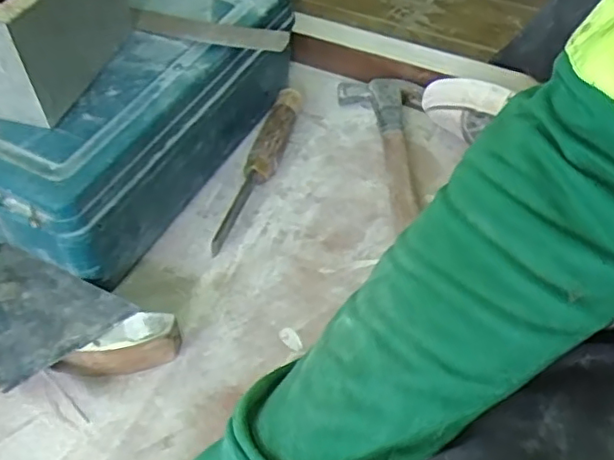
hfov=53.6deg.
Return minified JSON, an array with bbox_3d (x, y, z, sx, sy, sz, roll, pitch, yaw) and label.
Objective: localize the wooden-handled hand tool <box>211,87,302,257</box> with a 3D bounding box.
[{"bbox_3d":[-0.045,-0.063,0.579,0.027,0.033,0.206,13,53,10],"label":"wooden-handled hand tool"}]

